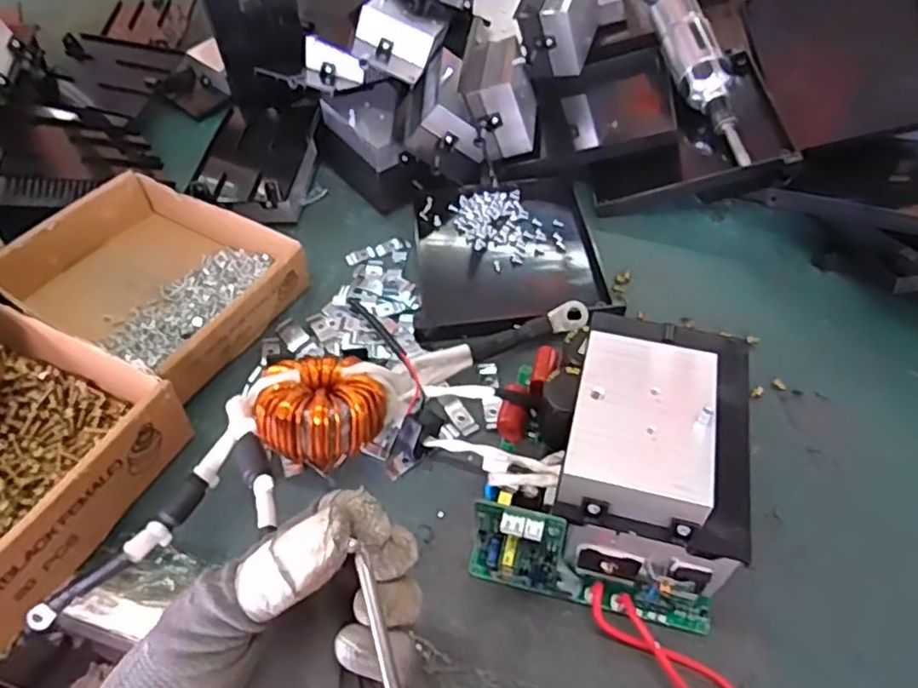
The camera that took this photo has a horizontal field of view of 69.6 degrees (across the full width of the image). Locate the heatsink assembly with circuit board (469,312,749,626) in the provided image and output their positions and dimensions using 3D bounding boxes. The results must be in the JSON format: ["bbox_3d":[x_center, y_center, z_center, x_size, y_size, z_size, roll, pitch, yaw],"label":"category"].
[{"bbox_3d":[0.079,0.052,0.336,0.118,0.095,0.137,8,52,8],"label":"heatsink assembly with circuit board"}]

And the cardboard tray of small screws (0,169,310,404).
[{"bbox_3d":[-0.210,-0.050,0.456,0.178,0.039,0.144,24,56,19],"label":"cardboard tray of small screws"}]

